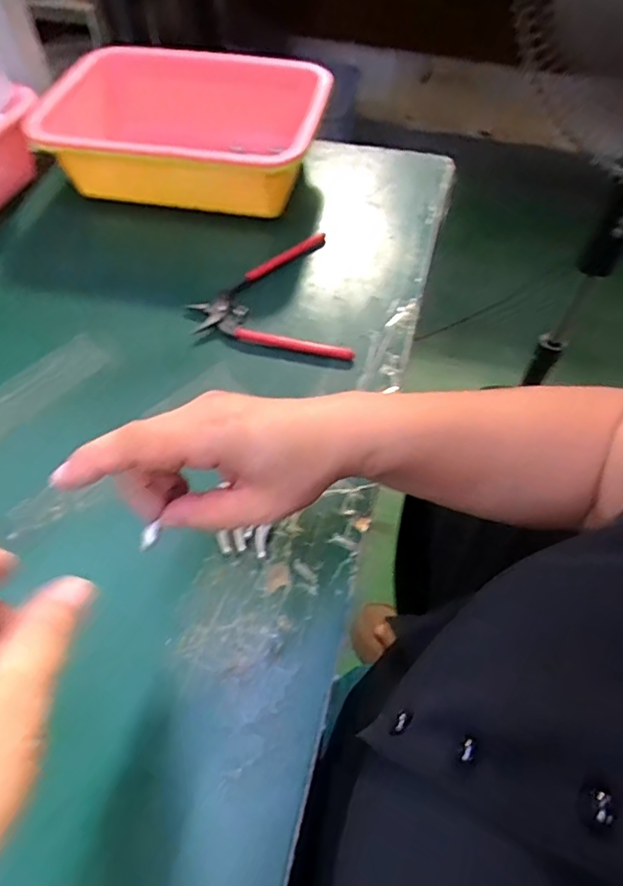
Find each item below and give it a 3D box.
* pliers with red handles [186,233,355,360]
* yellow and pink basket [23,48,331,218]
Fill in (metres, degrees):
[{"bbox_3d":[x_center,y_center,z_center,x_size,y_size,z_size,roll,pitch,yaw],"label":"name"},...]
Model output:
[{"bbox_3d":[-0.040,-0.129,0.478,0.128,0.013,0.154,-9,57,-6],"label":"pliers with red handles"},{"bbox_3d":[-0.122,-0.314,0.547,0.244,0.094,0.173,8,57,6],"label":"yellow and pink basket"}]

